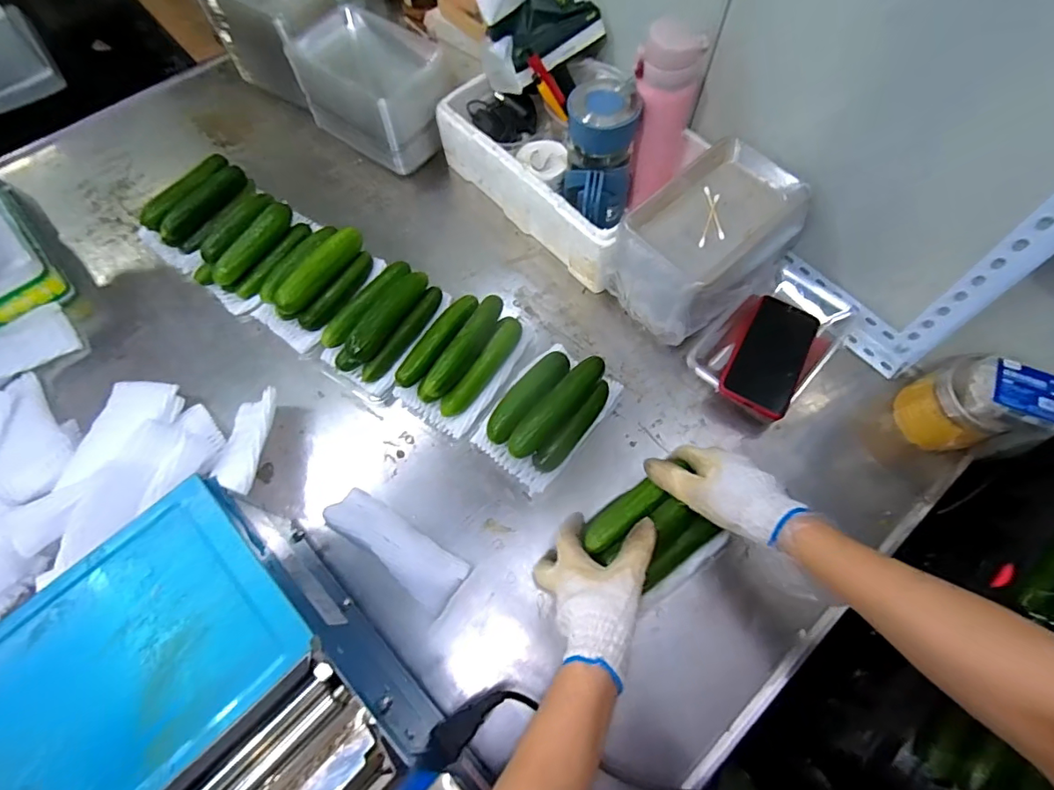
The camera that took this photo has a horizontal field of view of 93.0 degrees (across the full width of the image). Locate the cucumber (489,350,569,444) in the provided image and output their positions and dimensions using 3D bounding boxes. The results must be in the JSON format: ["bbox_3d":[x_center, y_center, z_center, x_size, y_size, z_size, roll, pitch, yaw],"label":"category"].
[{"bbox_3d":[0.000,0.002,0.576,0.035,0.032,0.129,37,72,15],"label":"cucumber"}]

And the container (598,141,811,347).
[{"bbox_3d":[0.215,-0.177,0.603,0.209,0.128,0.136,-39,72,-15],"label":"container"}]

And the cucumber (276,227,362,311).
[{"bbox_3d":[-0.251,-0.153,0.606,0.028,0.029,0.130,30,70,13],"label":"cucumber"}]

